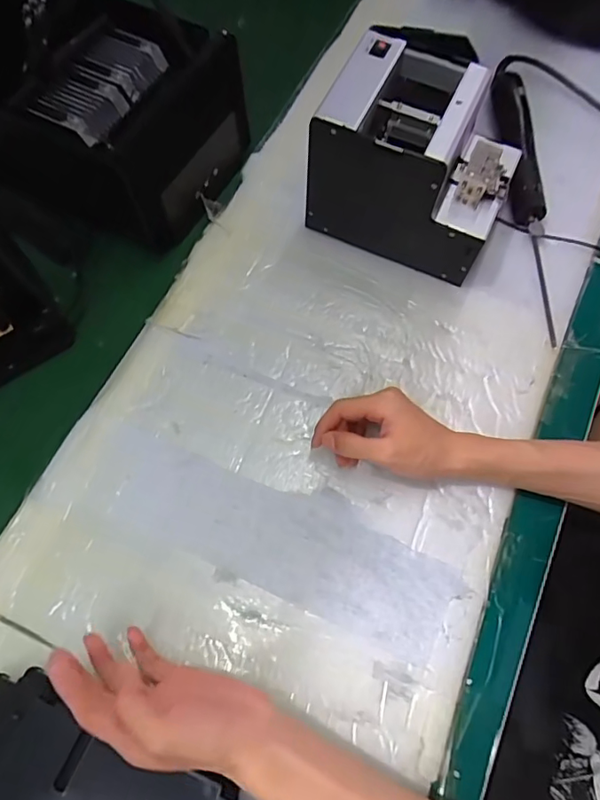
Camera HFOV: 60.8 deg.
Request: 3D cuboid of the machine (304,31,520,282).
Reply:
[{"bbox_3d":[0.111,-0.229,0.502,0.178,0.151,0.124,21,69,9],"label":"machine"}]

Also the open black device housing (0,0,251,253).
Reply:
[{"bbox_3d":[-0.254,-0.326,0.539,0.351,0.159,0.187,23,69,10],"label":"open black device housing"}]

